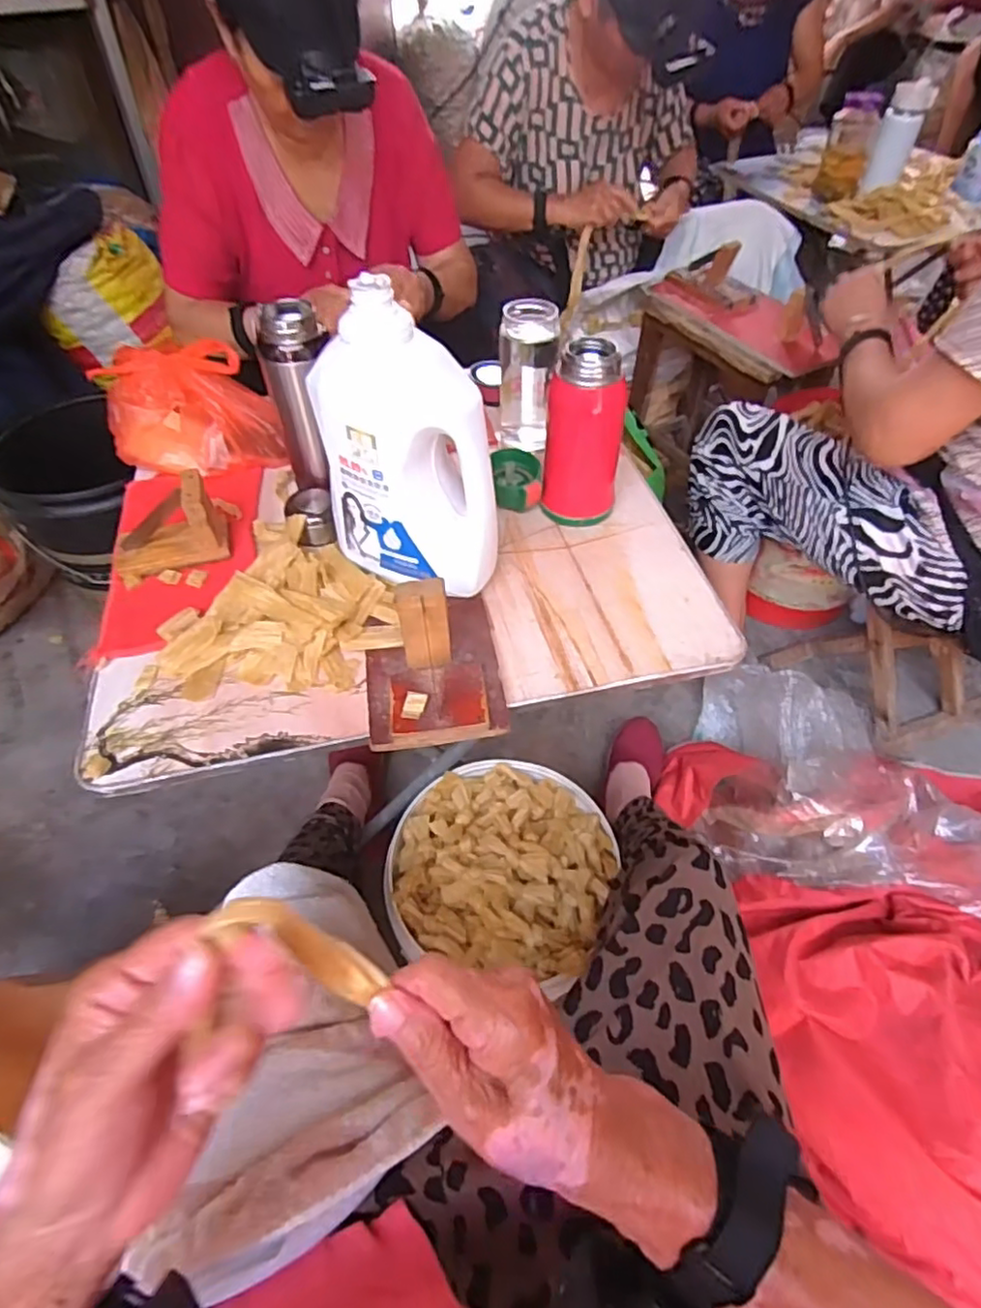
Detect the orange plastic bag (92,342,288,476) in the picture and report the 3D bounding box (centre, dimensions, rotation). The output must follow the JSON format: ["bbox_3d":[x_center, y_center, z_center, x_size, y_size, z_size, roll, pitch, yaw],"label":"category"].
[{"bbox_3d":[-0.356,-0.292,0.765,0.209,0.112,0.109,-6,52,-6],"label":"orange plastic bag"}]

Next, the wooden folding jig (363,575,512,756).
[{"bbox_3d":[-0.050,-0.014,0.548,0.117,0.098,0.152,-6,52,-6],"label":"wooden folding jig"}]

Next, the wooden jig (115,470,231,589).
[{"bbox_3d":[-0.337,-0.134,0.665,0.115,0.077,0.064,-19,54,-15],"label":"wooden jig"}]

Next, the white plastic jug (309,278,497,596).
[{"bbox_3d":[-0.072,-0.167,0.553,0.147,0.230,0.076,30,57,21],"label":"white plastic jug"}]

